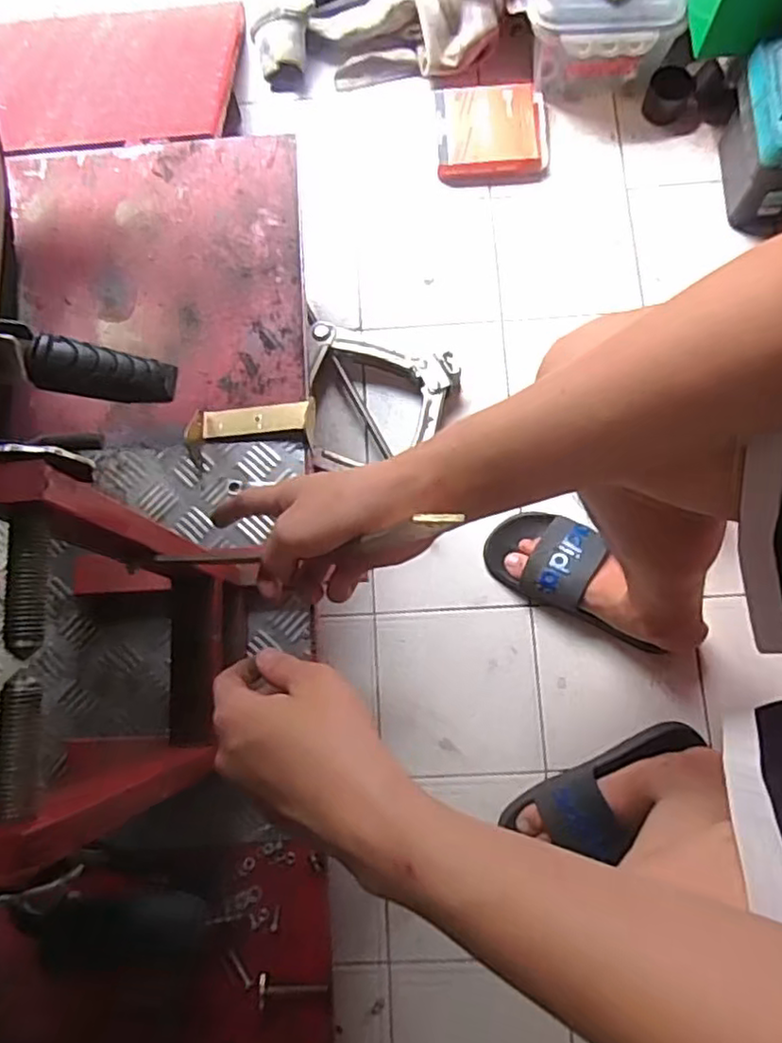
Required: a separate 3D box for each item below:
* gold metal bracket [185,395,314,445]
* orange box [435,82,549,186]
[{"bbox_3d":[-0.150,-0.107,0.692,0.140,0.034,0.045,-2,77,2],"label":"gold metal bracket"},{"bbox_3d":[0.149,-0.575,0.970,0.164,0.048,0.149,-4,77,2],"label":"orange box"}]

